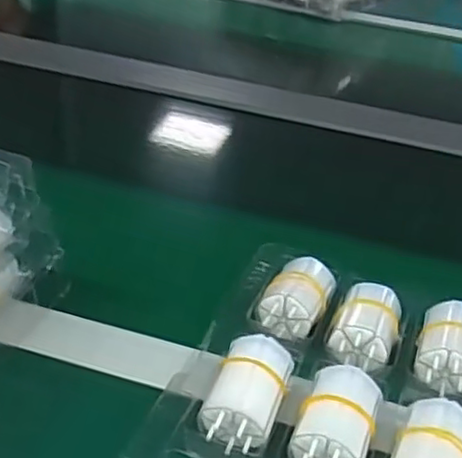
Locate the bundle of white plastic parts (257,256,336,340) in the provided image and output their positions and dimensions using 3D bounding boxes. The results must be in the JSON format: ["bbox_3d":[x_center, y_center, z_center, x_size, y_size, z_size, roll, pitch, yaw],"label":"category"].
[{"bbox_3d":[0.046,0.045,0.450,0.039,0.031,0.058,18,35,17],"label":"bundle of white plastic parts"}]

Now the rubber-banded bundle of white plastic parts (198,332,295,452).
[{"bbox_3d":[0.010,0.090,0.364,0.038,0.029,0.058,17,35,15],"label":"rubber-banded bundle of white plastic parts"}]

